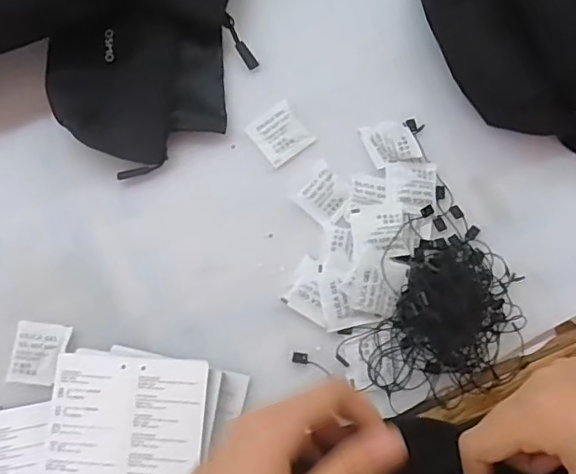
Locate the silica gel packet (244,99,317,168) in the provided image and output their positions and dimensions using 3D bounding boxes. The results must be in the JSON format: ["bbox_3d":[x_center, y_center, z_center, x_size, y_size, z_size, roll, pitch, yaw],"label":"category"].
[{"bbox_3d":[-0.006,-0.081,0.444,0.040,0.004,0.041,-37,78,-9],"label":"silica gel packet"}]

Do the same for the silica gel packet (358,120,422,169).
[{"bbox_3d":[0.078,-0.073,0.438,0.036,0.009,0.037,-18,76,-5],"label":"silica gel packet"}]

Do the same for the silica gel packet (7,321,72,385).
[{"bbox_3d":[-0.173,0.081,0.397,0.037,0.008,0.041,5,75,1],"label":"silica gel packet"}]

